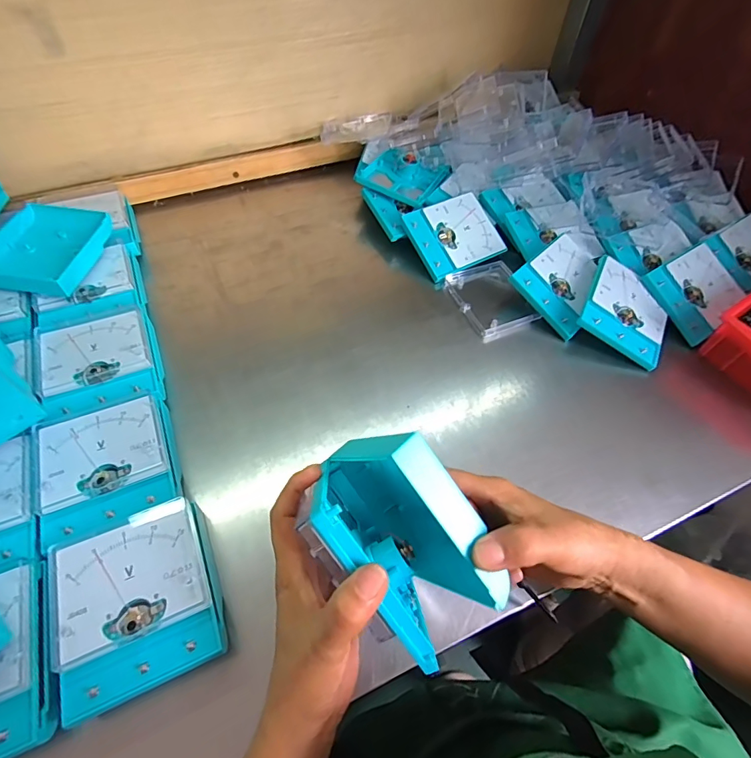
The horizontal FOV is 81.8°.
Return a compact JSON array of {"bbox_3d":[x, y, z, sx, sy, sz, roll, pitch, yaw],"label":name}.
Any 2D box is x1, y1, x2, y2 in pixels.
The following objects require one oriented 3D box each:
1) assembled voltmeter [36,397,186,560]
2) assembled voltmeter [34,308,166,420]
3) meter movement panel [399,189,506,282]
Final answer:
[{"bbox_3d":[-0.228,0.075,0.375,0.102,0.034,0.114,-20,58,-16],"label":"assembled voltmeter"},{"bbox_3d":[-0.271,-0.013,0.432,0.101,0.035,0.119,-18,58,-15],"label":"assembled voltmeter"},{"bbox_3d":[0.101,-0.187,0.558,0.111,0.010,0.096,-26,81,-13],"label":"meter movement panel"}]

